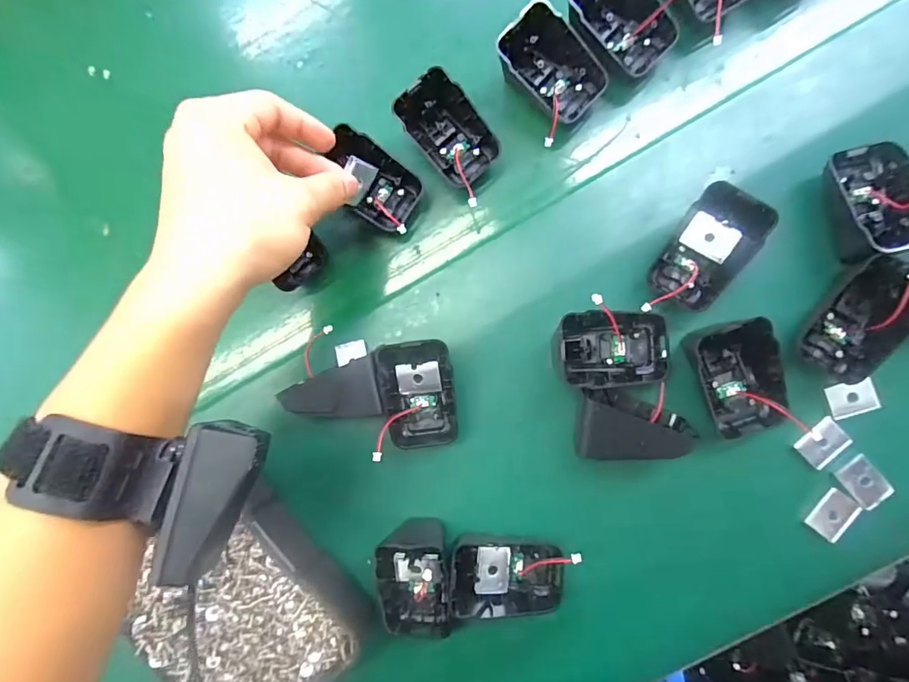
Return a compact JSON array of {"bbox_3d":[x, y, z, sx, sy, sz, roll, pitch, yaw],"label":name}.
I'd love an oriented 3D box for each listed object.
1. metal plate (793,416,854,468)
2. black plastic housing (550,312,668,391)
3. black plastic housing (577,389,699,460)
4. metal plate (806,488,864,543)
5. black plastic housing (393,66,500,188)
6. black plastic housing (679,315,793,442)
[{"bbox_3d":[0.226,0.063,0.291,0.028,0.004,0.021,-42,82,2],"label":"metal plate"},{"bbox_3d":[0.095,0.003,0.290,0.068,0.035,0.048,-5,85,6],"label":"black plastic housing"},{"bbox_3d":[0.108,0.050,0.290,0.067,0.045,0.039,0,86,7],"label":"black plastic housing"},{"bbox_3d":[0.230,0.106,0.290,0.021,0.004,0.028,39,91,8],"label":"metal plate"},{"bbox_3d":[-0.004,-0.141,0.320,0.046,0.035,0.065,-42,82,2],"label":"black plastic housing"},{"bbox_3d":[0.171,0.022,0.289,0.039,0.031,0.066,-12,84,6],"label":"black plastic housing"}]

